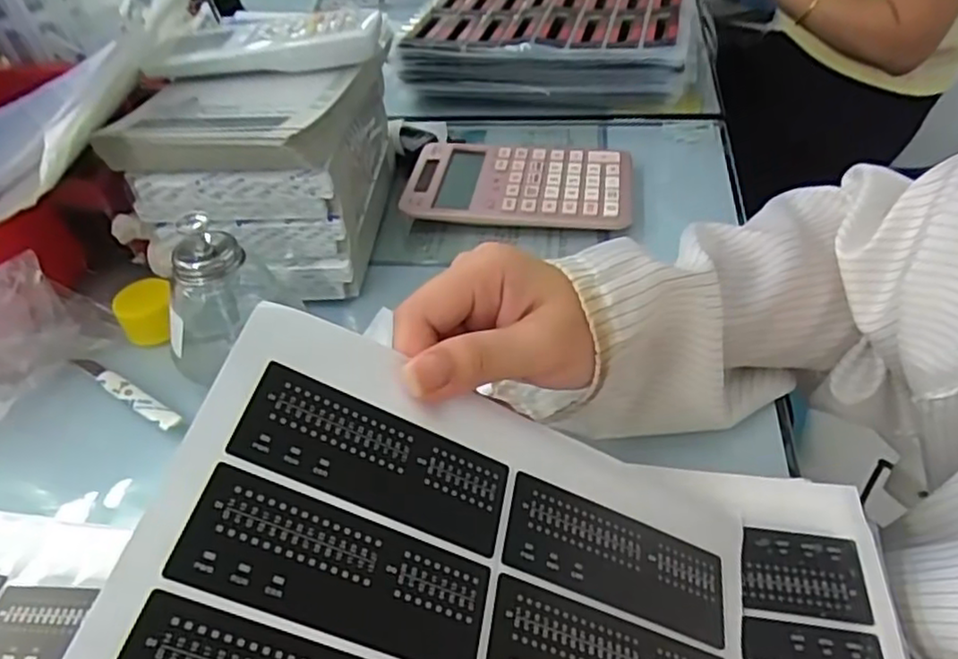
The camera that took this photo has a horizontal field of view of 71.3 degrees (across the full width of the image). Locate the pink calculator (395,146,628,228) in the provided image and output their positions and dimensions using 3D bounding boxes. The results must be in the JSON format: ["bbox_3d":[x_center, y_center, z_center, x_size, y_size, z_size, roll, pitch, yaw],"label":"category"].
[{"bbox_3d":[0.032,-0.117,0.547,0.179,0.026,0.106,3,45,11],"label":"pink calculator"}]

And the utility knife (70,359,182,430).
[{"bbox_3d":[-0.223,0.037,0.416,0.106,0.007,0.012,23,51,27],"label":"utility knife"}]

